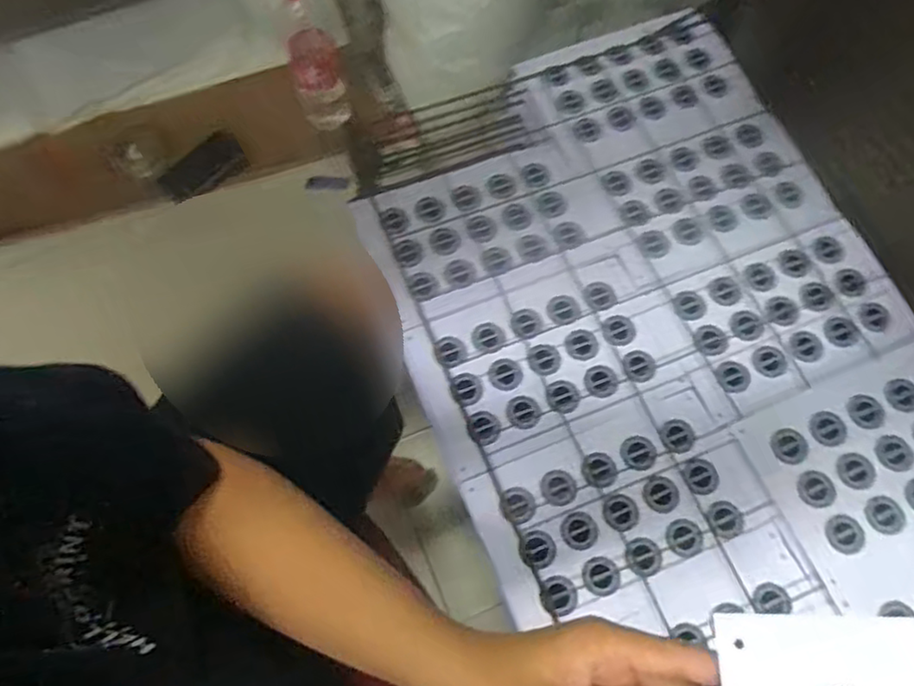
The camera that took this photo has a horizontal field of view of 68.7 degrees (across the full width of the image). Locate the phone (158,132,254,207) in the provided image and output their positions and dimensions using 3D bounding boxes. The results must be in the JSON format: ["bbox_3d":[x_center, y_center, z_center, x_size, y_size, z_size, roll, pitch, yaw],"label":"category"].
[{"bbox_3d":[-0.477,-0.324,1.255,0.178,0.078,0.016,-23,26,20],"label":"phone"}]

